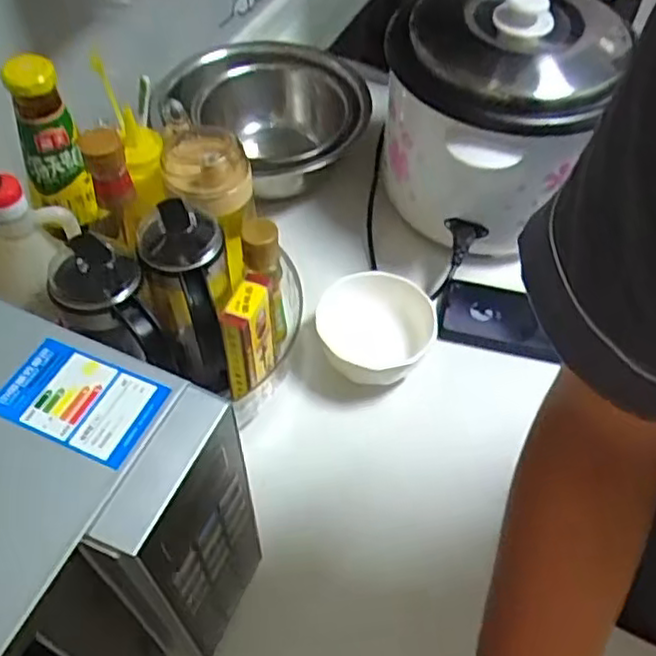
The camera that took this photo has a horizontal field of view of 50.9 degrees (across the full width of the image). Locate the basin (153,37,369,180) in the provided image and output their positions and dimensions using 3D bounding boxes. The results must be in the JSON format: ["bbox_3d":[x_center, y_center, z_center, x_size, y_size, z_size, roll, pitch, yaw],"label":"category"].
[{"bbox_3d":[-0.081,-0.247,0.849,0.228,0.098,0.226,0,53,-1],"label":"basin"}]

